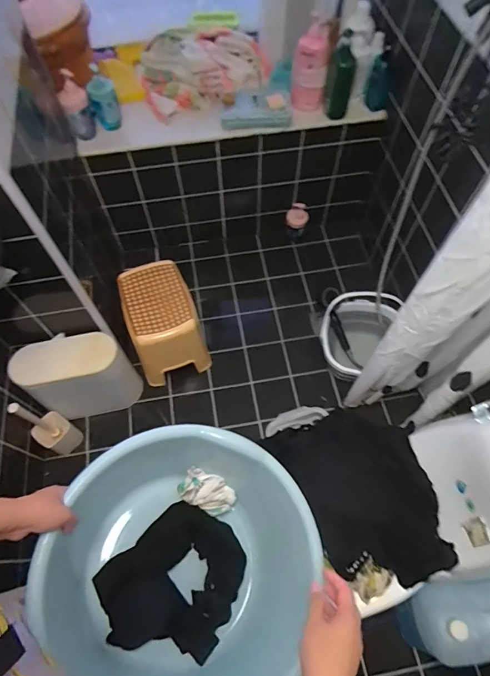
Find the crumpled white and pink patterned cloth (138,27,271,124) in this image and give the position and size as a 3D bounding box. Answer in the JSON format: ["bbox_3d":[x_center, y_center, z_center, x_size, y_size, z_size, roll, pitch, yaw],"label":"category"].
[{"bbox_3d":[-0.142,-0.916,1.412,0.410,0.168,0.236,-20,66,-12],"label":"crumpled white and pink patterned cloth"}]

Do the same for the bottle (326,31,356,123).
[{"bbox_3d":[0.307,-0.832,1.308,0.085,0.250,0.063,25,65,10],"label":"bottle"}]

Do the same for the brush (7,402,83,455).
[{"bbox_3d":[-0.614,0.272,1.243,0.110,0.342,0.099,30,66,12],"label":"brush"}]

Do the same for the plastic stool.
[{"bbox_3d":[-0.290,-0.054,1.445,0.234,0.272,0.330,-18,66,-11],"label":"plastic stool"}]

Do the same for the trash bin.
[{"bbox_3d":[-0.536,0.135,1.342,0.327,0.290,0.177,-17,65,-10],"label":"trash bin"}]

